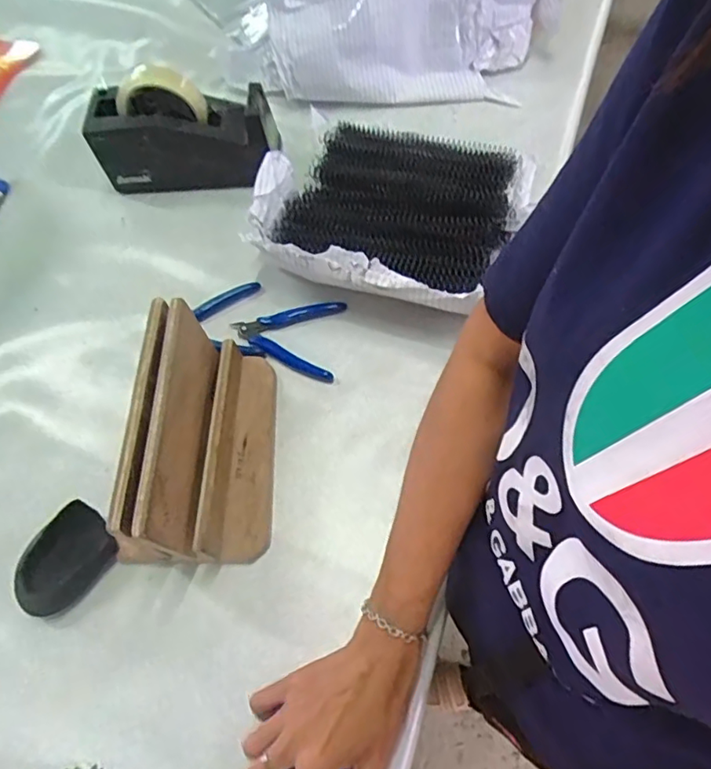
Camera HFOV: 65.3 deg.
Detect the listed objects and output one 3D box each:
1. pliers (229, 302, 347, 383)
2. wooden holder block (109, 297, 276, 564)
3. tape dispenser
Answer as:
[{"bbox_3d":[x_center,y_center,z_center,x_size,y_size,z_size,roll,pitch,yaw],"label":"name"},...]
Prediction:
[{"bbox_3d":[-0.073,-0.053,0.580,0.112,0.009,0.087,8,65,8],"label":"pliers"},{"bbox_3d":[-0.129,0.044,0.480,0.107,0.117,0.201,4,65,6],"label":"wooden holder block"},{"bbox_3d":[-0.195,-0.289,0.640,0.202,0.111,0.077,-7,64,1],"label":"tape dispenser"}]

